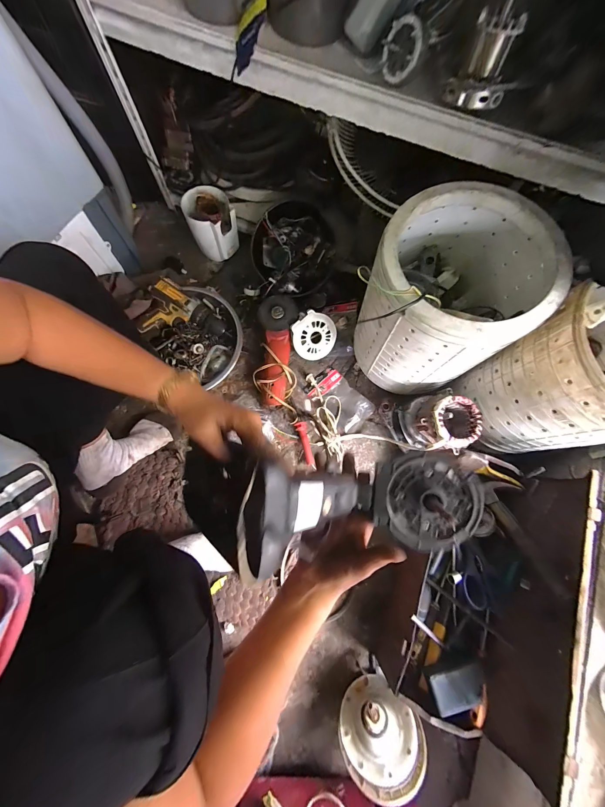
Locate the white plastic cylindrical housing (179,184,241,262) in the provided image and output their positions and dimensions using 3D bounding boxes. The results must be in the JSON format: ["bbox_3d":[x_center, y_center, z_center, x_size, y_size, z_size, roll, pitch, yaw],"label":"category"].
[{"bbox_3d":[-0.255,-0.506,0.799,0.121,0.145,0.122,0,74,-2],"label":"white plastic cylindrical housing"}]

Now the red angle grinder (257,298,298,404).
[{"bbox_3d":[-0.068,-0.140,0.706,0.103,0.074,0.291,1,74,-1],"label":"red angle grinder"}]

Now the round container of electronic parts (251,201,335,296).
[{"bbox_3d":[-0.025,-0.403,0.731,0.227,0.086,0.227,0,91,11],"label":"round container of electronic parts"}]

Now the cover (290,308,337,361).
[{"bbox_3d":[0.031,-0.174,0.720,0.116,0.011,0.122,-8,120,-14],"label":"cover"}]

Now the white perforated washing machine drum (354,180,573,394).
[{"bbox_3d":[0.266,-0.195,0.558,0.276,0.301,0.288,19,74,4],"label":"white perforated washing machine drum"}]

